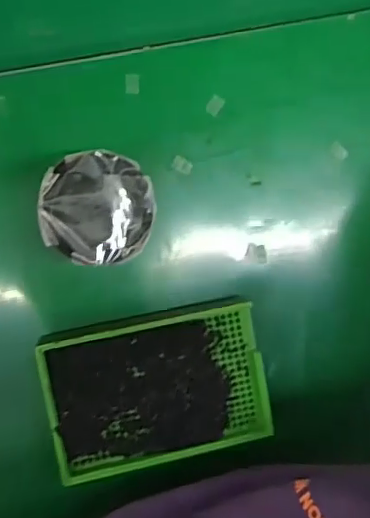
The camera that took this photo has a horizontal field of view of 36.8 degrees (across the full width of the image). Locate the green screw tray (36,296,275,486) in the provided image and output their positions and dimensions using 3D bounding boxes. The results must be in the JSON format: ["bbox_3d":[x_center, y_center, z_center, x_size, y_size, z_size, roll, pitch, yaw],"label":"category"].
[{"bbox_3d":[-0.016,0.083,0.356,0.134,0.023,0.093,-10,98,-5],"label":"green screw tray"}]

